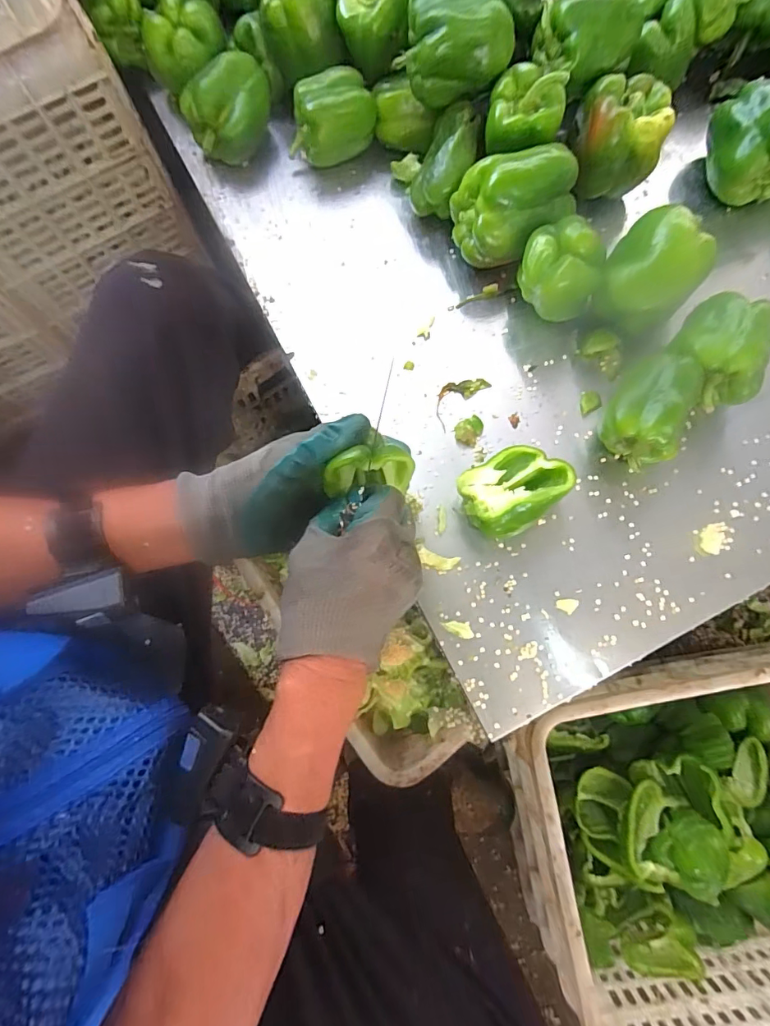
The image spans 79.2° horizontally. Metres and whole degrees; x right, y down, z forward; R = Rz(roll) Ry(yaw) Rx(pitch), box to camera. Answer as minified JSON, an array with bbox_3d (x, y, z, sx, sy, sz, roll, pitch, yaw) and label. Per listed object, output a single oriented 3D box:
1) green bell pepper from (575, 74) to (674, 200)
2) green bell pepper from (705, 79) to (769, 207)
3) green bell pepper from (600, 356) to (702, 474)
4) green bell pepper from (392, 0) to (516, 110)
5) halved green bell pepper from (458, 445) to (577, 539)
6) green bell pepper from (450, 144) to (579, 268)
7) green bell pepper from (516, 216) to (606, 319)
[{"bbox_3d":[0.249,-0.400,0.496,0.085,0.072,0.075,-6,75,2],"label":"green bell pepper"},{"bbox_3d":[0.410,-0.401,0.506,0.107,0.089,0.090,19,77,7],"label":"green bell pepper"},{"bbox_3d":[0.247,-0.095,0.440,0.072,0.068,0.093,23,78,7],"label":"green bell pepper"},{"bbox_3d":[0.069,-0.469,0.472,0.111,0.068,0.063,-5,75,2],"label":"green bell pepper"},{"bbox_3d":[0.121,-0.022,0.435,0.104,0.051,0.070,-33,77,-6],"label":"halved green bell pepper"},{"bbox_3d":[0.140,-0.314,0.492,0.120,0.089,0.071,-16,76,-2],"label":"green bell pepper"},{"bbox_3d":[0.174,-0.242,0.473,0.072,0.082,0.058,12,76,5],"label":"green bell pepper"}]

